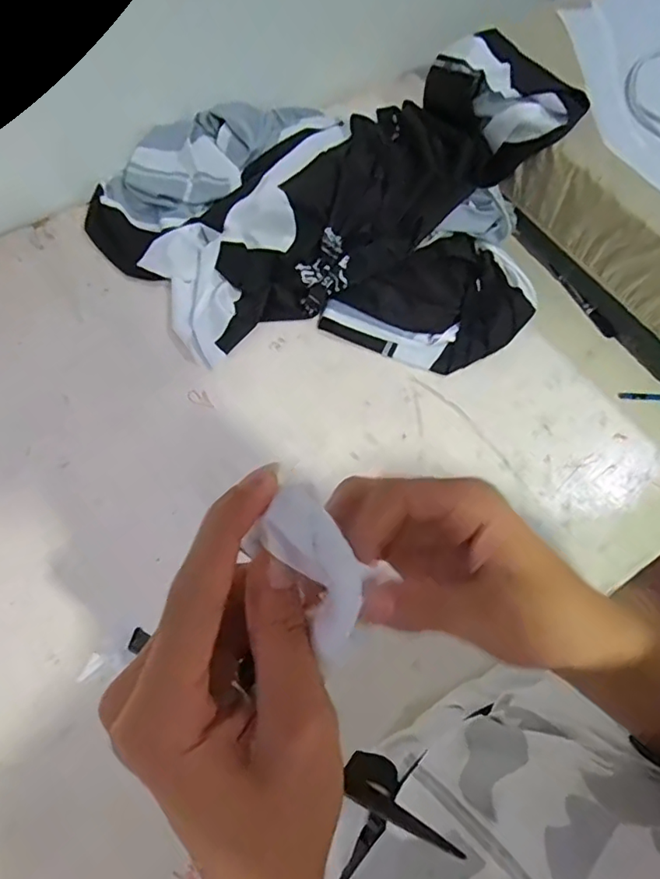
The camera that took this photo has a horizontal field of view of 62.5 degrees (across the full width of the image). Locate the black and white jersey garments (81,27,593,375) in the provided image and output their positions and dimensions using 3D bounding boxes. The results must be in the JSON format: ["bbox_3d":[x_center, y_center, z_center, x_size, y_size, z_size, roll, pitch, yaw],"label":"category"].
[{"bbox_3d":[-0.024,-0.308,0.684,0.603,0.128,0.426,1,64,1],"label":"black and white jersey garments"}]

